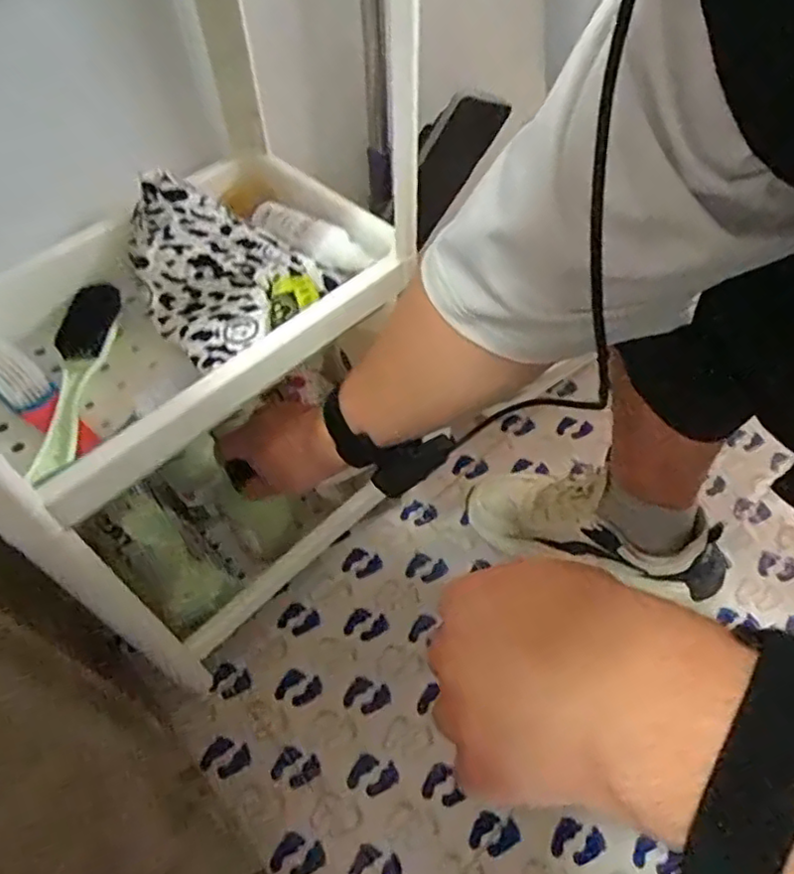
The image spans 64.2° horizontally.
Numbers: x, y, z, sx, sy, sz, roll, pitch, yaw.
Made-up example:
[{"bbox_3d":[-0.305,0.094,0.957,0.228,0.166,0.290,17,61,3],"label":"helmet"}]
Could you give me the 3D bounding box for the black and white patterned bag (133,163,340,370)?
[{"bbox_3d":[-0.148,-0.144,0.524,0.129,0.059,0.191,-35,58,-21],"label":"black and white patterned bag"}]

